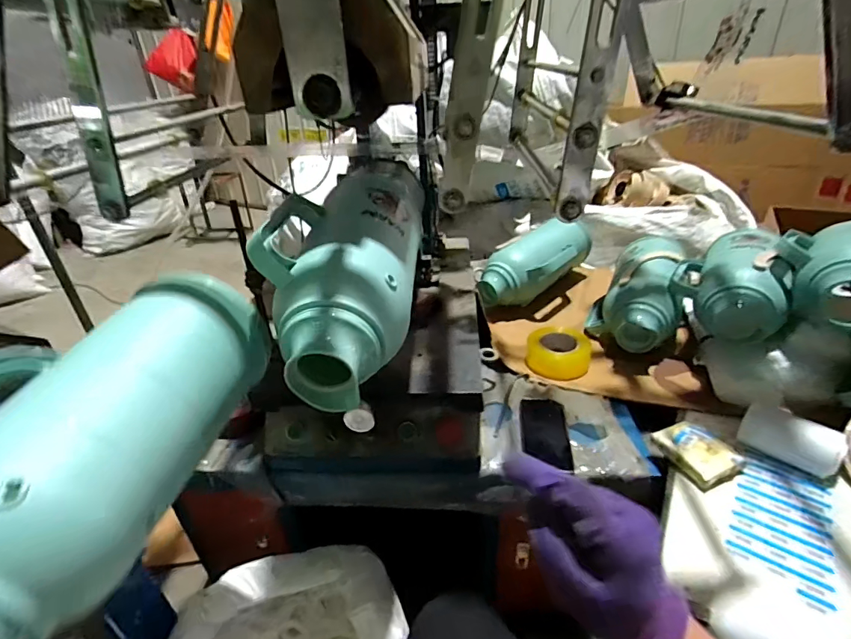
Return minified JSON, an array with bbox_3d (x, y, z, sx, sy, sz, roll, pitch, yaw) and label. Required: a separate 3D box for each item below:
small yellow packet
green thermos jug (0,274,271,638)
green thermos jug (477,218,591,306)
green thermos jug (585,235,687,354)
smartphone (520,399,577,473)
[{"bbox_3d":[0.417,0.199,0.676,0.084,0.029,0.105,-13,31,-15],"label":"small yellow packet"},{"bbox_3d":[-0.290,0.091,0.377,0.175,0.132,0.346,2,30,9],"label":"green thermos jug"},{"bbox_3d":[0.290,-0.136,1.146,0.355,0.151,0.140,-33,37,-10],"label":"green thermos jug"},{"bbox_3d":[0.476,-0.066,1.005,0.178,0.149,0.357,11,46,23],"label":"green thermos jug"},{"bbox_3d":[0.207,0.197,0.770,0.076,0.009,0.148,-10,36,15],"label":"smartphone"}]

